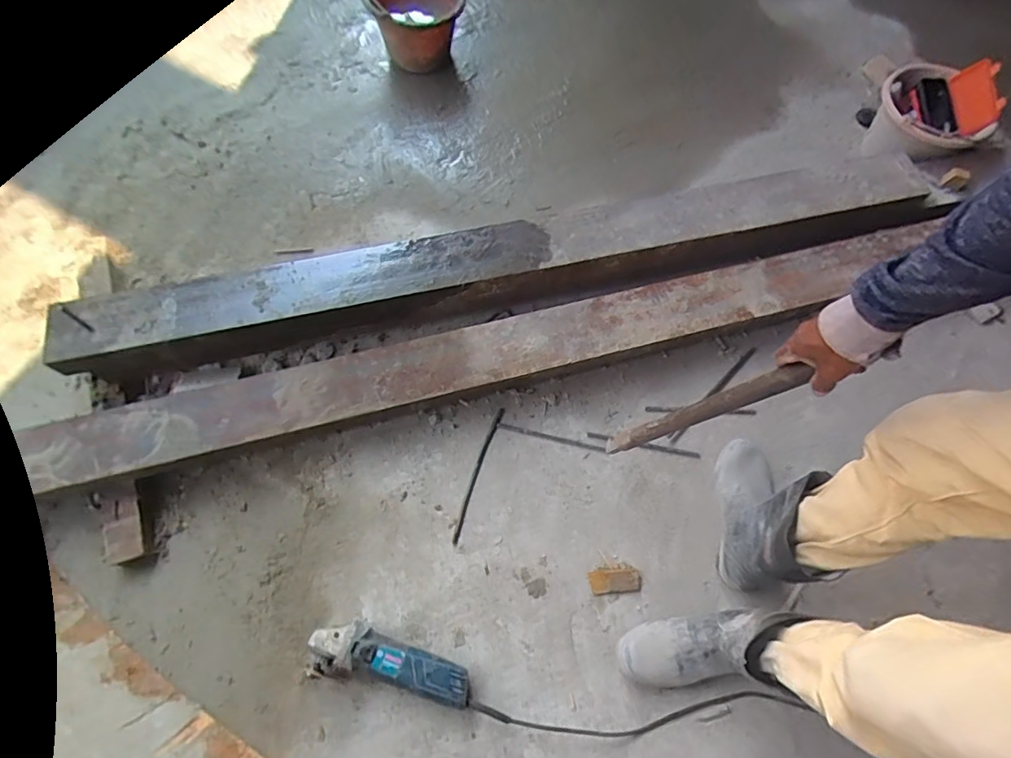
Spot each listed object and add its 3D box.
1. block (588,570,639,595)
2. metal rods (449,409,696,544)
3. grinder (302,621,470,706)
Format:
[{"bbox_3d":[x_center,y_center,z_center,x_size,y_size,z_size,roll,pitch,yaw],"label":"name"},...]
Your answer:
[{"bbox_3d":[0.193,0.356,0.911,0.089,0.016,0.038,-5,68,-5],"label":"block"},{"bbox_3d":[0.105,0.132,1.002,0.489,0.012,0.207,-18,70,-10],"label":"metal rods"},{"bbox_3d":[-0.183,0.451,0.827,0.261,0.073,0.085,10,68,1],"label":"grinder"}]

